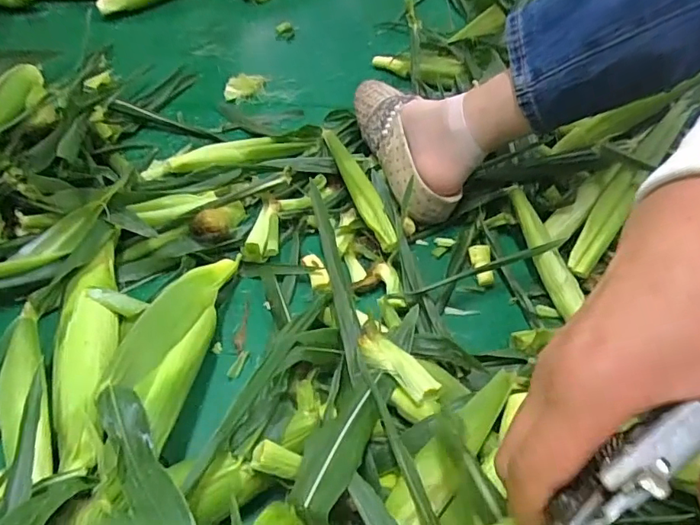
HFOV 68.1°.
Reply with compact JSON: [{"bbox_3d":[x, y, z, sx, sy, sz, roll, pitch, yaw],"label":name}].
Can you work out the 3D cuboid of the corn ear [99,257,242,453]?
[{"bbox_3d":[-0.158,0.057,0.478,0.058,0.045,0.229,5,39,4],"label":"corn ear"}]

